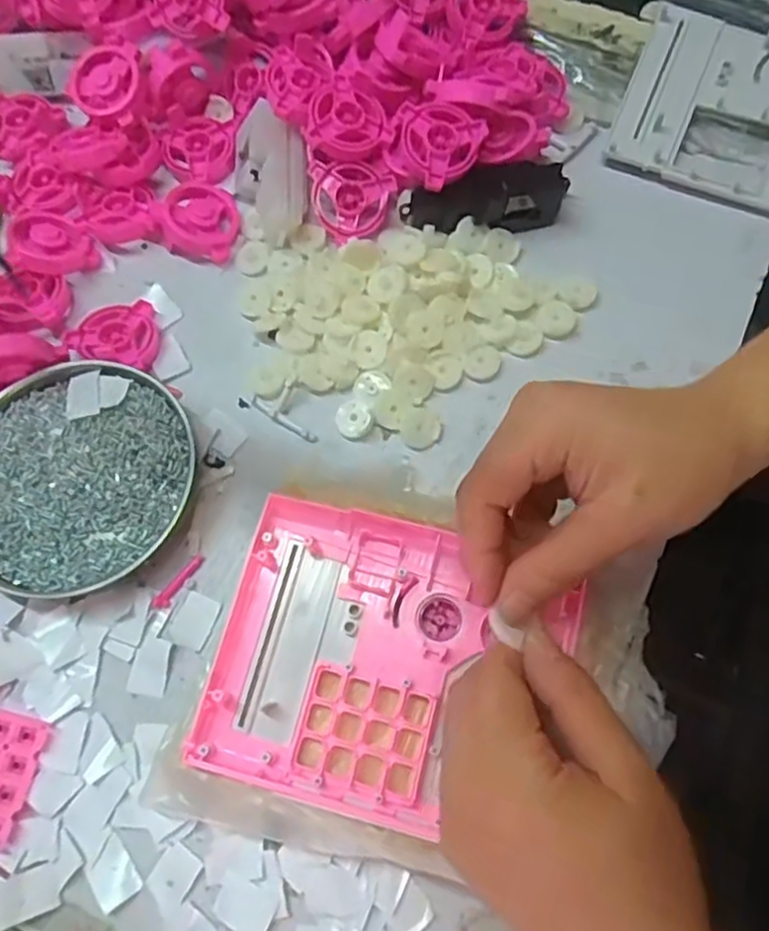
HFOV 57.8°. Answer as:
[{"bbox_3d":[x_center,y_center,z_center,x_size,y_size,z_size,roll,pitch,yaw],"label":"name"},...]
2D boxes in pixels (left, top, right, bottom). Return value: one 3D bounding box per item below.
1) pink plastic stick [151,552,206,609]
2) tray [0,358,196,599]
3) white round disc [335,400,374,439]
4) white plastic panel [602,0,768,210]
[{"bbox_3d":[-0.112,0.063,0.381,0.008,0.004,0.036,35,76,13],"label":"pink plastic stick"},{"bbox_3d":[-0.177,0.005,0.393,0.135,0.016,0.125,-1,71,2],"label":"tray"},{"bbox_3d":[-0.018,-0.028,0.406,0.022,0.005,0.022,-1,71,2],"label":"white round disc"},{"bbox_3d":[0.230,-0.230,0.458,0.143,0.014,0.120,23,85,9],"label":"white plastic panel"}]

